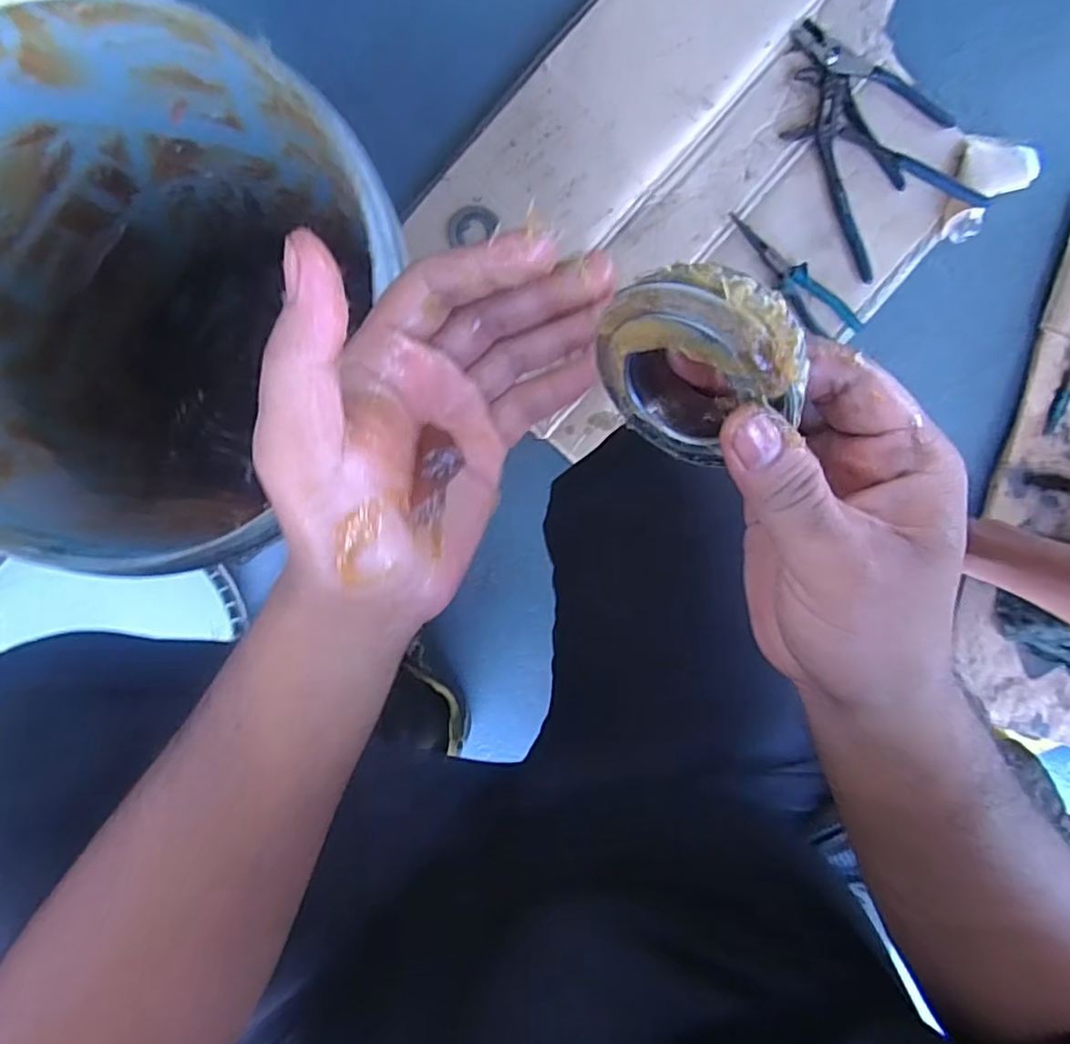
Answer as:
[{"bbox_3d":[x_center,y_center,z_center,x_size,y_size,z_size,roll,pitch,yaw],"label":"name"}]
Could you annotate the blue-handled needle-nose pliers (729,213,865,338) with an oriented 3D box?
[{"bbox_3d":[0.292,-0.276,0.712,0.188,0.009,0.043,44,91,-7],"label":"blue-handled needle-nose pliers"}]

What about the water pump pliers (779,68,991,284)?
[{"bbox_3d":[0.377,-0.412,0.712,0.161,0.016,0.230,-36,97,0],"label":"water pump pliers"}]

